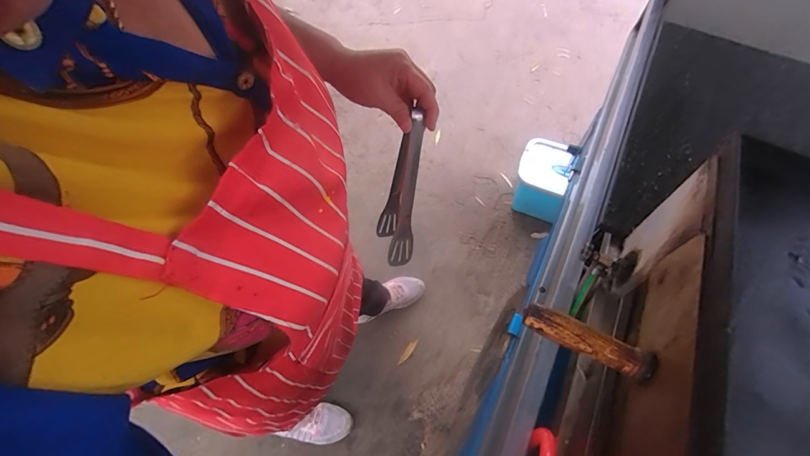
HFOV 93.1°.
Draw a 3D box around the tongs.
[{"bbox_3d":[-0.001,-0.053,0.525,0.038,0.211,0.072,-7,37,-23],"label":"tongs"}]

